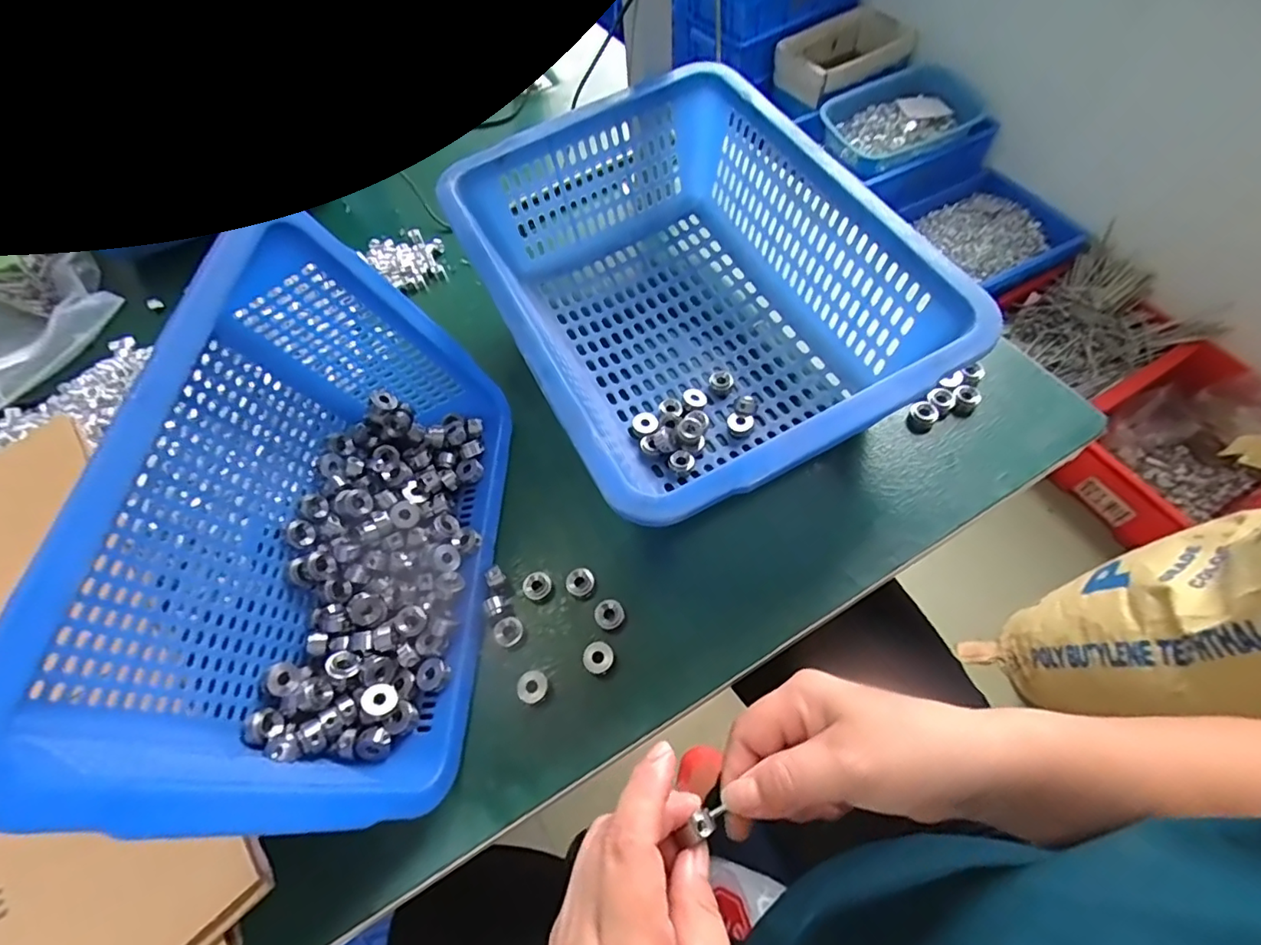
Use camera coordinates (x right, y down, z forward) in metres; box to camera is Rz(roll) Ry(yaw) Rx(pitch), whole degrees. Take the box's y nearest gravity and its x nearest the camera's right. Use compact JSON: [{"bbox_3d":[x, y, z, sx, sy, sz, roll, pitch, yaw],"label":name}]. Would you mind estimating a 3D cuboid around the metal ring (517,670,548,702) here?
[{"bbox_3d":[-0.064,0.139,0.367,0.020,0.012,0.020,-1,64,1],"label":"metal ring"}]

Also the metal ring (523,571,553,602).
[{"bbox_3d":[-0.066,0.082,0.404,0.020,0.009,0.019,-1,64,1],"label":"metal ring"}]

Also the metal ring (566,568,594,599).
[{"bbox_3d":[-0.035,0.078,0.399,0.019,0.010,0.019,-1,64,1],"label":"metal ring"}]

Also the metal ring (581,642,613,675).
[{"bbox_3d":[-0.021,0.122,0.372,0.020,0.009,0.020,-1,64,1],"label":"metal ring"}]

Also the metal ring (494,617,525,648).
[{"bbox_3d":[-0.084,0.111,0.394,0.020,0.011,0.020,-1,64,1],"label":"metal ring"}]

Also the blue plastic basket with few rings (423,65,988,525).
[{"bbox_3d":[0.044,-0.136,0.443,0.267,0.117,0.354,-28,63,-6],"label":"blue plastic basket with few rings"}]

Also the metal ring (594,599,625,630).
[{"bbox_3d":[-0.014,0.097,0.386,0.020,0.014,0.018,-29,67,-12],"label":"metal ring"}]

